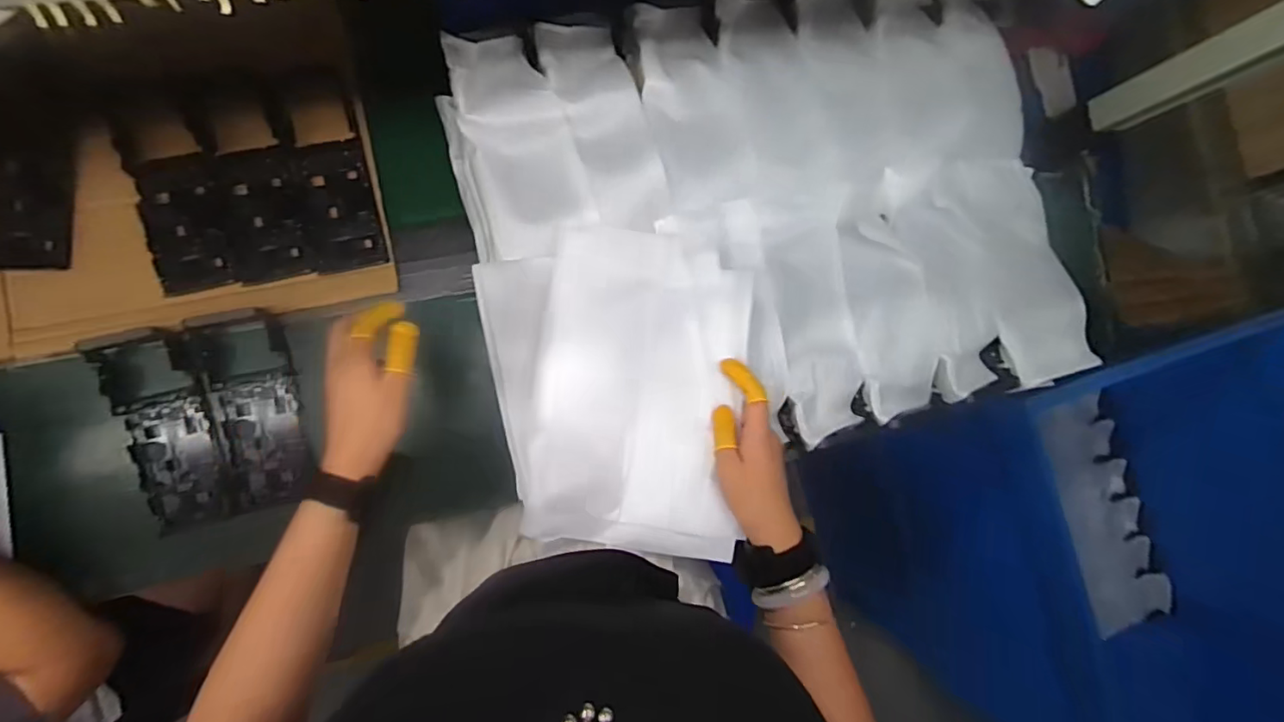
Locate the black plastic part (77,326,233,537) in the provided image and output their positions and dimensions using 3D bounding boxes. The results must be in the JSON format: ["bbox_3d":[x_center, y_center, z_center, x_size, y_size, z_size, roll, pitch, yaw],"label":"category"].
[{"bbox_3d":[-0.518,0.077,0.604,0.086,0.034,0.220,-13,102,-7],"label":"black plastic part"}]

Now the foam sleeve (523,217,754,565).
[{"bbox_3d":[-0.003,0.027,0.499,0.180,0.033,0.277,5,90,1],"label":"foam sleeve"}]

